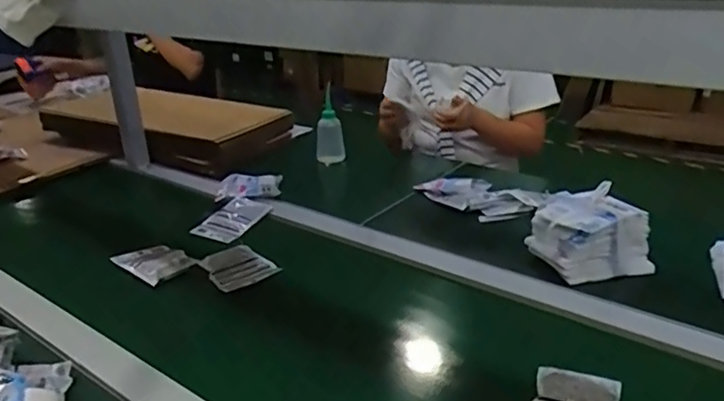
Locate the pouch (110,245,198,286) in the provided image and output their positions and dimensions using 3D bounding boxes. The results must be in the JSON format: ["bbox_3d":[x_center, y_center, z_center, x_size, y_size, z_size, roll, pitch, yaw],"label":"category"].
[{"bbox_3d":[-0.349,0.098,0.987,0.125,0.023,0.089,16,30,35],"label":"pouch"}]

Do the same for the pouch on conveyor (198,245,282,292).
[{"bbox_3d":[-0.203,0.106,0.960,0.091,0.016,0.126,-17,28,-30],"label":"pouch on conveyor"}]

